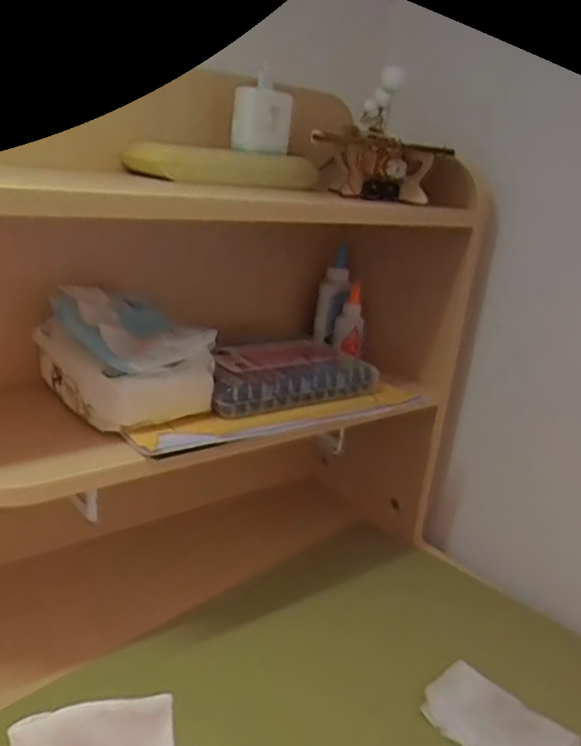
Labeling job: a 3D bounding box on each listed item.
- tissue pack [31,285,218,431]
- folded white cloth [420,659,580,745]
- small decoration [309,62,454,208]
[{"bbox_3d":[-0.135,-0.013,0.548,0.101,0.087,0.130,-13,27,-43],"label":"tissue pack"},{"bbox_3d":[0.165,0.277,0.514,0.112,0.019,0.068,20,23,34],"label":"folded white cloth"},{"bbox_3d":[0.086,-0.219,0.612,0.127,0.106,0.080,7,19,2],"label":"small decoration"}]

